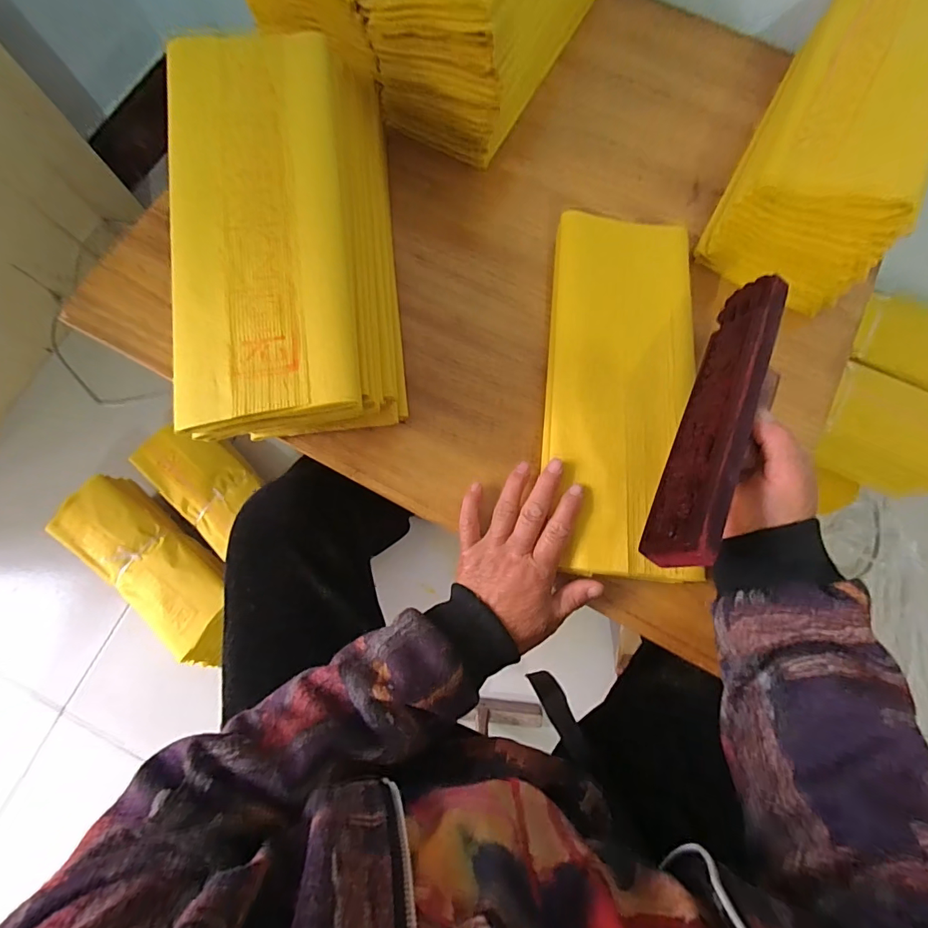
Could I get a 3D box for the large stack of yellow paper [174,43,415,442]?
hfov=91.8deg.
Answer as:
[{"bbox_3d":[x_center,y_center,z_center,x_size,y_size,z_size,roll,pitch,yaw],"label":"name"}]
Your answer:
[{"bbox_3d":[-0.137,-0.182,0.369,0.153,0.097,0.340,-6,77,-2],"label":"large stack of yellow paper"}]

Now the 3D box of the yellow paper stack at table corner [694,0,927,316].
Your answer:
[{"bbox_3d":[0.352,-0.321,0.418,0.133,0.104,0.318,25,78,5],"label":"yellow paper stack at table corner"}]

